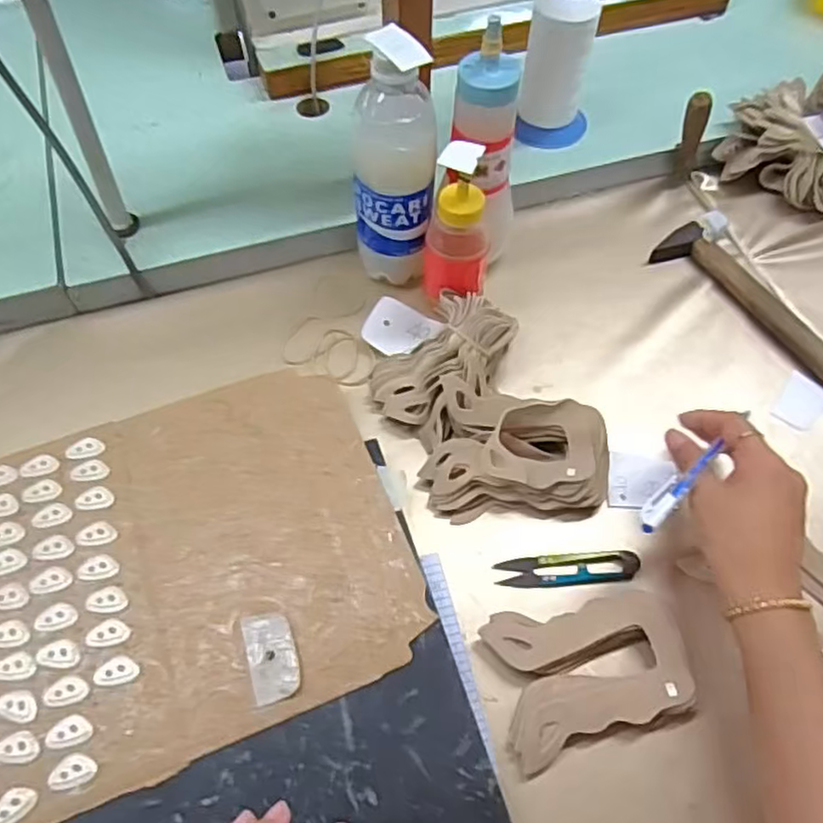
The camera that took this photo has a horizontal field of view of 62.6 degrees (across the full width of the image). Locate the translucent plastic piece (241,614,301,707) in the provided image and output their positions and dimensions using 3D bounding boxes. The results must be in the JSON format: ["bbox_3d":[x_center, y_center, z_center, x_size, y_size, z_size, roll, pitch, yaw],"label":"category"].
[{"bbox_3d":[-0.085,0.148,0.411,0.030,0.004,0.052,-14,61,-9],"label":"translucent plastic piece"}]

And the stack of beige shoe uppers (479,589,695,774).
[{"bbox_3d":[0.116,0.164,0.429,0.122,0.022,0.087,-11,61,-7],"label":"stack of beige shoe uppers"}]

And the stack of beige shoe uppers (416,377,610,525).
[{"bbox_3d":[0.077,0.032,0.495,0.137,0.041,0.095,8,60,3],"label":"stack of beige shoe uppers"}]

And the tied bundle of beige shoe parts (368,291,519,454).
[{"bbox_3d":[0.026,-0.037,0.525,0.107,0.056,0.121,22,62,11],"label":"tied bundle of beige shoe parts"}]

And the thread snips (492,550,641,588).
[{"bbox_3d":[0.108,0.108,0.468,0.097,0.009,0.022,-4,60,-3],"label":"thread snips"}]

